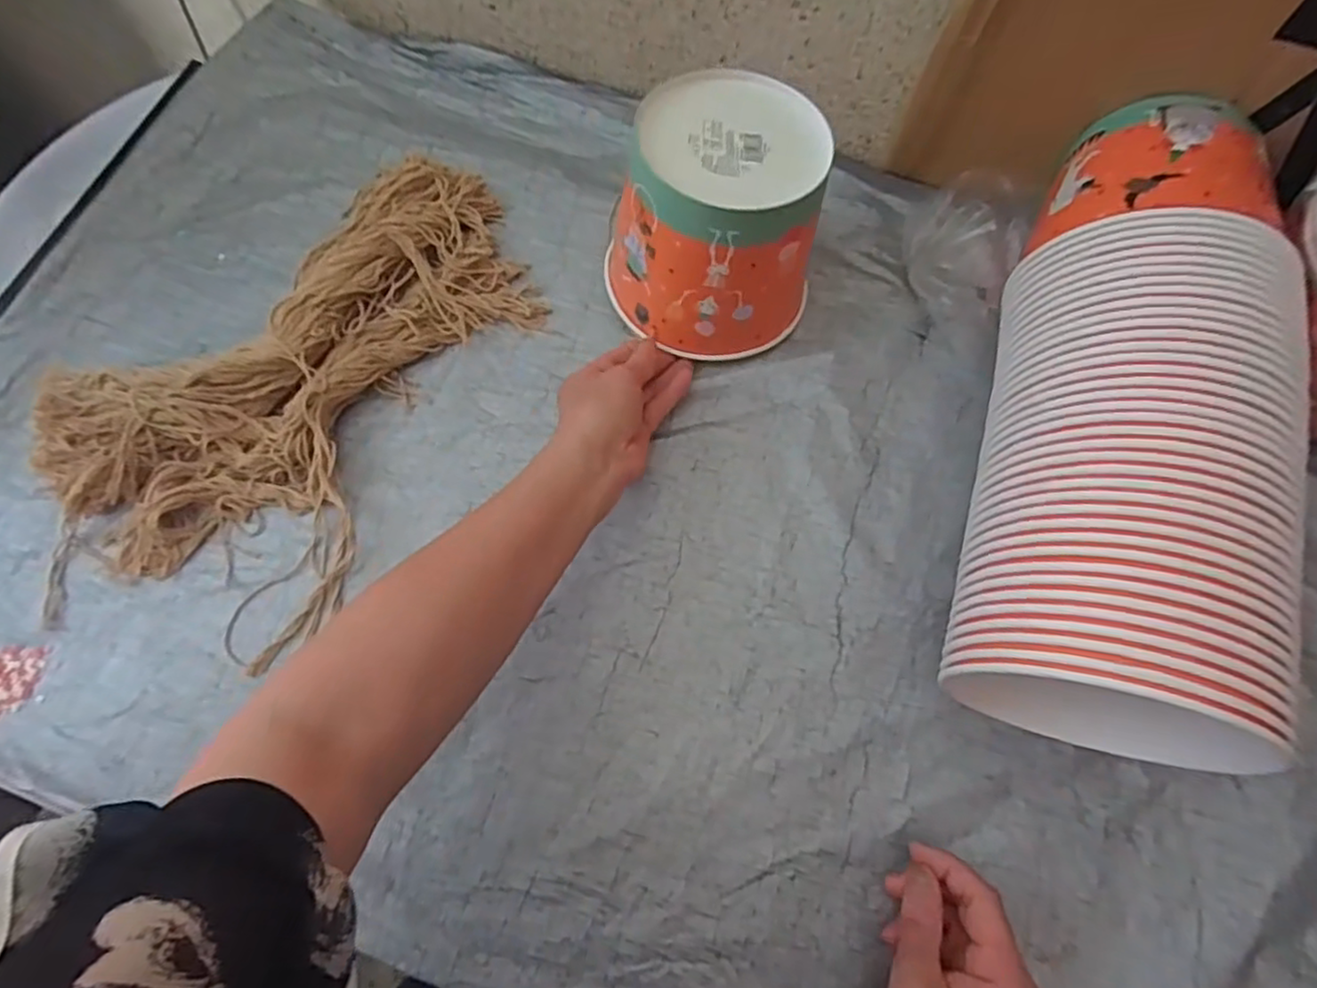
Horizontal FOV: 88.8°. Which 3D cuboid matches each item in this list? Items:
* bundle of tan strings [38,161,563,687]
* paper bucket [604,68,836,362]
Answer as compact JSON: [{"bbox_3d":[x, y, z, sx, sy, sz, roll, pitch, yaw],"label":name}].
[{"bbox_3d":[-0.263,-0.079,0.504,0.258,0.040,0.438,40,75,12],"label":"bundle of tan strings"},{"bbox_3d":[0.045,-0.196,0.493,0.135,0.130,0.144,0,71,-1],"label":"paper bucket"}]

